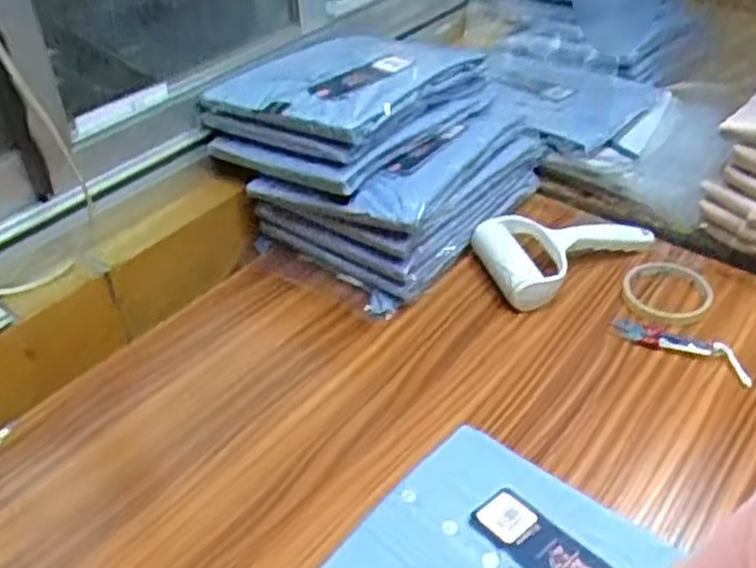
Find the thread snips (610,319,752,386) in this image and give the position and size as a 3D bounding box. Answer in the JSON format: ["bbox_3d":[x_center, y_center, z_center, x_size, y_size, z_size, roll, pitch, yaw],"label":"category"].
[{"bbox_3d":[0.289,0.059,0.740,0.130,0.010,0.033,18,43,23],"label":"thread snips"}]

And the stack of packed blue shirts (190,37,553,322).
[{"bbox_3d":[0.006,-0.151,0.864,0.255,0.186,0.290,28,48,33],"label":"stack of packed blue shirts"}]

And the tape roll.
[{"bbox_3d":[0.301,0.005,0.800,0.085,0.012,0.103,27,47,31],"label":"tape roll"}]

